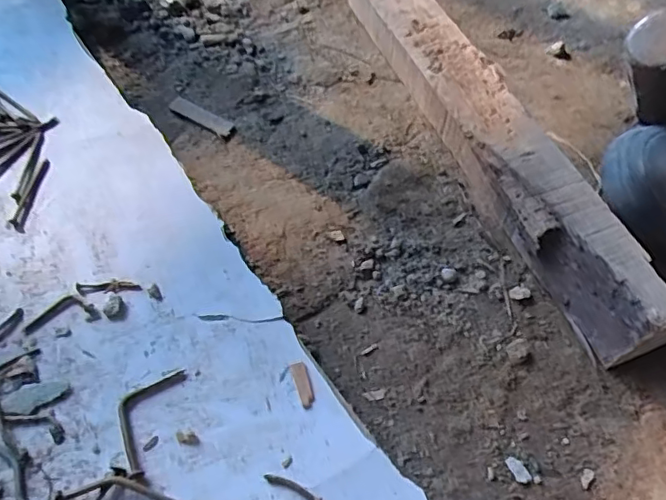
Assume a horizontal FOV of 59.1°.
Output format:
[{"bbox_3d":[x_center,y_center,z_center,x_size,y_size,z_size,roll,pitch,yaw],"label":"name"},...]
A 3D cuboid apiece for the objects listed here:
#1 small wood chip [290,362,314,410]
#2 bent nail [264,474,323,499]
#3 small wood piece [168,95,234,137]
[{"bbox_3d":[-0.016,0.073,0.320,0.009,0.004,0.026,-13,54,-13],"label":"small wood chip"},{"bbox_3d":[-0.017,0.119,0.290,0.036,0.004,0.006,26,55,16],"label":"bent nail"},{"bbox_3d":[-0.107,-0.110,0.474,0.063,0.004,0.017,31,57,19],"label":"small wood piece"}]

